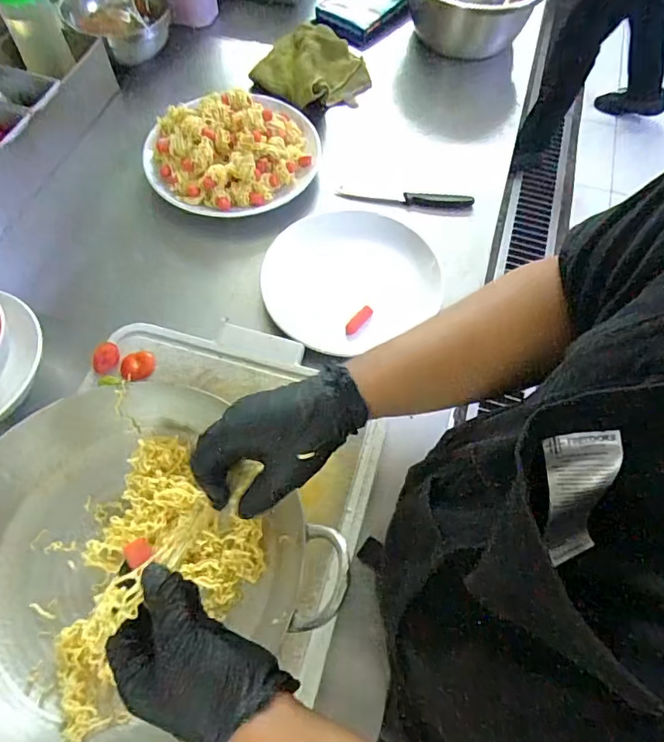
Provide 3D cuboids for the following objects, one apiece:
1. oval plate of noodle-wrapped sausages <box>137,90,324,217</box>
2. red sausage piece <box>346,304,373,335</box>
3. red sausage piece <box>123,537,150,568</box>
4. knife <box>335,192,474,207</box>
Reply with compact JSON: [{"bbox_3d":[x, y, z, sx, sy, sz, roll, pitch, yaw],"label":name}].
[{"bbox_3d":[-0.144,-0.335,0.742,0.262,0.045,0.226,-24,67,-13],"label":"oval plate of noodle-wrapped sausages"},{"bbox_3d":[0.035,-0.065,0.643,0.014,0.011,0.048,35,67,15],"label":"red sausage piece"},{"bbox_3d":[-0.135,0.126,0.350,0.017,0.006,0.018,1,63,-2],"label":"red sausage piece"},{"bbox_3d":[0.110,-0.260,0.754,0.199,0.019,0.029,4,63,0],"label":"knife"}]

